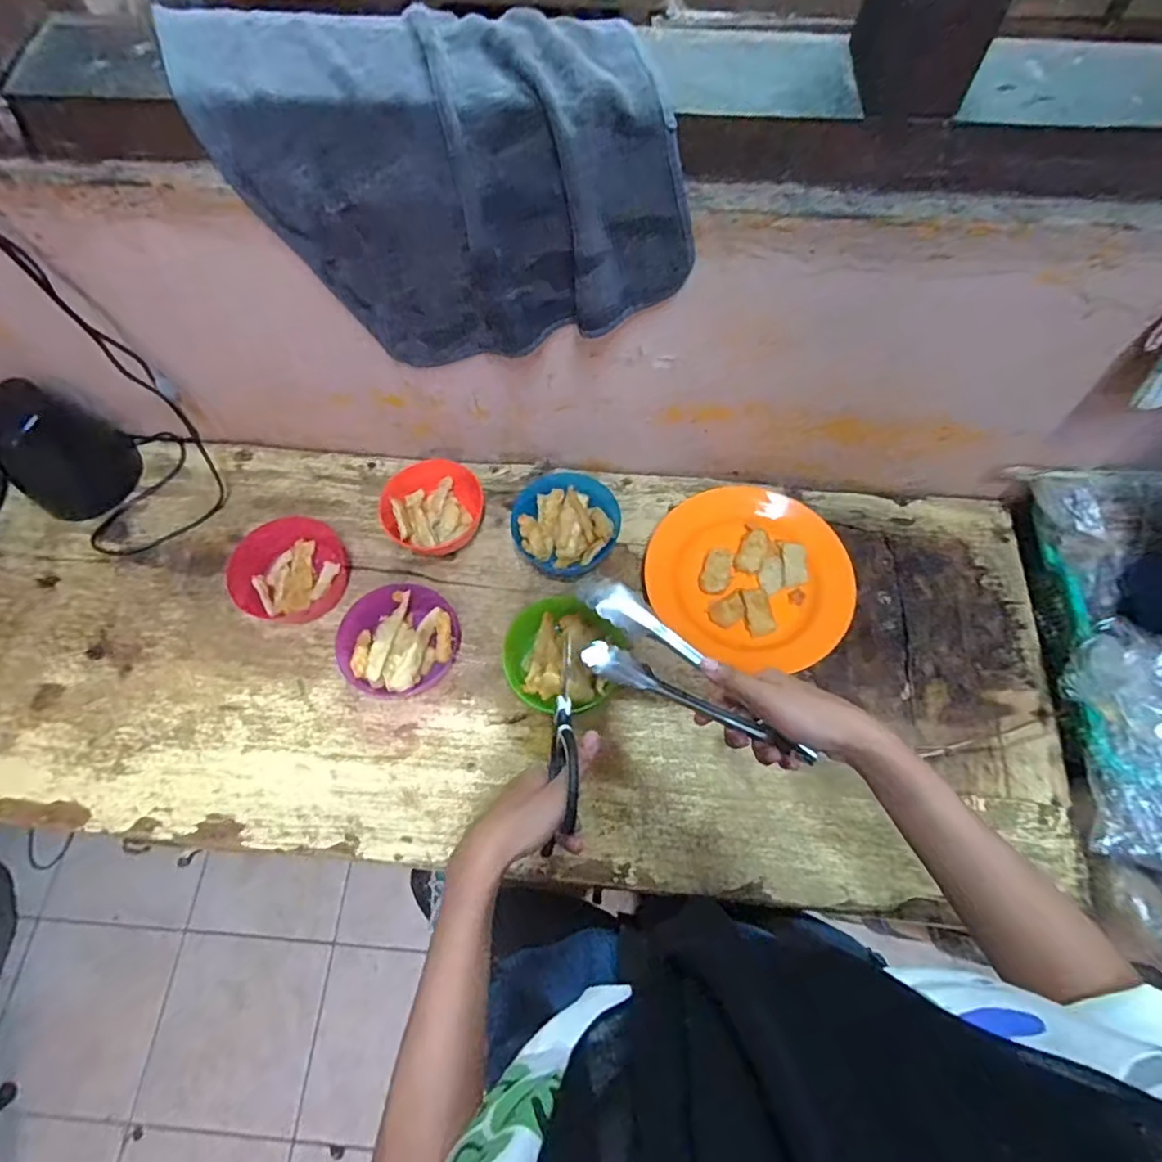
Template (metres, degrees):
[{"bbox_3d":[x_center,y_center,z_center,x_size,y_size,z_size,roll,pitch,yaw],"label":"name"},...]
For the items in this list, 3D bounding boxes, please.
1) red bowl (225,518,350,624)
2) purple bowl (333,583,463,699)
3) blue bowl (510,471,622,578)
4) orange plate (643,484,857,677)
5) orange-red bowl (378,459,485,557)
[{"bbox_3d":[-0.312,-0.012,0.653,0.112,0.044,0.114,0,67,1],"label":"red bowl"},{"bbox_3d":[-0.183,0.060,0.615,0.115,0.044,0.104,-27,69,-10],"label":"purple bowl"},{"bbox_3d":[-0.016,-0.063,0.670,0.115,0.042,0.107,0,67,1],"label":"blue bowl"},{"bbox_3d":[0.181,-0.006,0.643,0.207,0.036,0.190,0,67,1],"label":"orange plate"},{"bbox_3d":[-0.161,-0.080,0.672,0.109,0.057,0.093,-33,71,-12],"label":"orange-red bowl"}]

